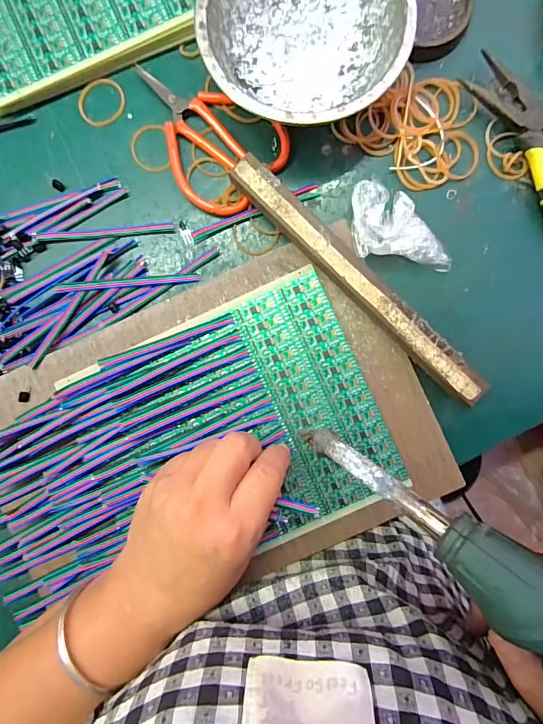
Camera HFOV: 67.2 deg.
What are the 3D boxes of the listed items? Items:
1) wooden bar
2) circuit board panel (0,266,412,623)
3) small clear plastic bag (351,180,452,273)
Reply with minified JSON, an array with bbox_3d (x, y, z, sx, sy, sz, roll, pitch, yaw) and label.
[{"bbox_3d":[0.056,-0.053,0.274,0.213,0.020,0.022,45,92,0],"label":"wooden bar"},{"bbox_3d":[-0.069,0.061,0.277,0.280,0.014,0.154,-20,89,0],"label":"circuit board panel"},{"bbox_3d":[0.087,-0.090,0.272,0.067,0.027,0.048,6,91,1],"label":"small clear plastic bag"}]

